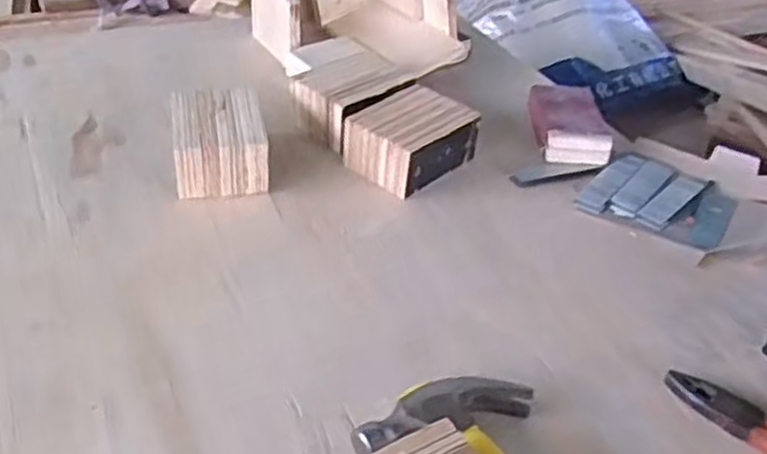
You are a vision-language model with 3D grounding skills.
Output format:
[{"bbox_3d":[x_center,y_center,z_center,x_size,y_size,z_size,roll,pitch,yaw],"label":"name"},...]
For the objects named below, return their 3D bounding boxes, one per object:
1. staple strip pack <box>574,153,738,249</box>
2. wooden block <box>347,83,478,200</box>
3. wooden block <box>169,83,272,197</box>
[{"bbox_3d":[0.297,-0.034,0.852,0.140,0.013,0.130,25,42,26],"label":"staple strip pack"},{"bbox_3d":[0.030,-0.097,0.864,0.103,0.059,0.121,30,45,31],"label":"wooden block"},{"bbox_3d":[-0.173,-0.088,0.841,0.094,0.064,0.119,-7,38,-12],"label":"wooden block"}]

